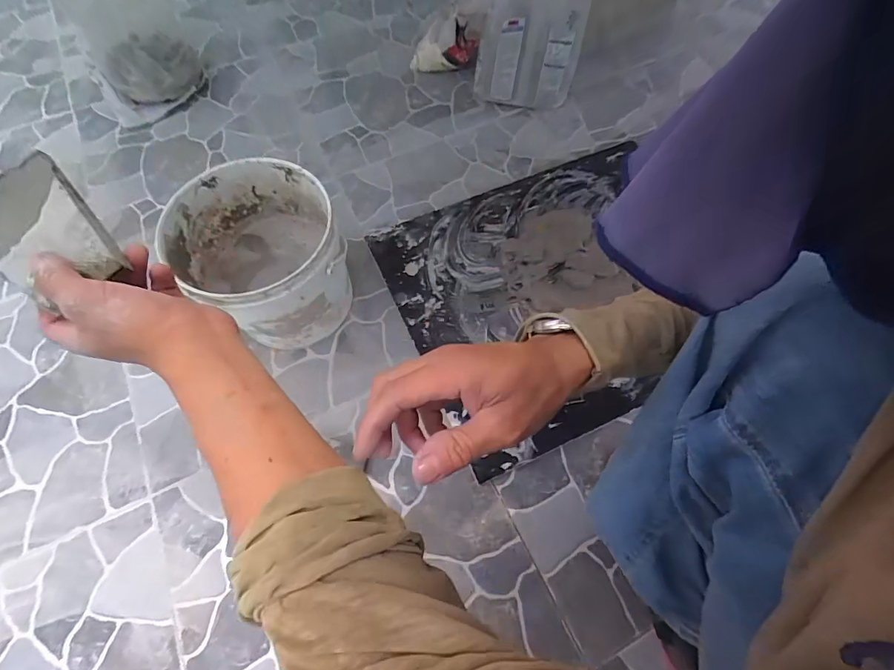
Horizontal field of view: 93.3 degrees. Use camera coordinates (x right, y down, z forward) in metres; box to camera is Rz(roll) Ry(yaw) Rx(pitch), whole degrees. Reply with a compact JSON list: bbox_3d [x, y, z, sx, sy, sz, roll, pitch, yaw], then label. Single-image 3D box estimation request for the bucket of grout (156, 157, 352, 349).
[{"bbox_3d":[-0.229,-0.092,0.566,0.185,0.186,0.192,-1,69,3],"label":"bucket of grout"}]

